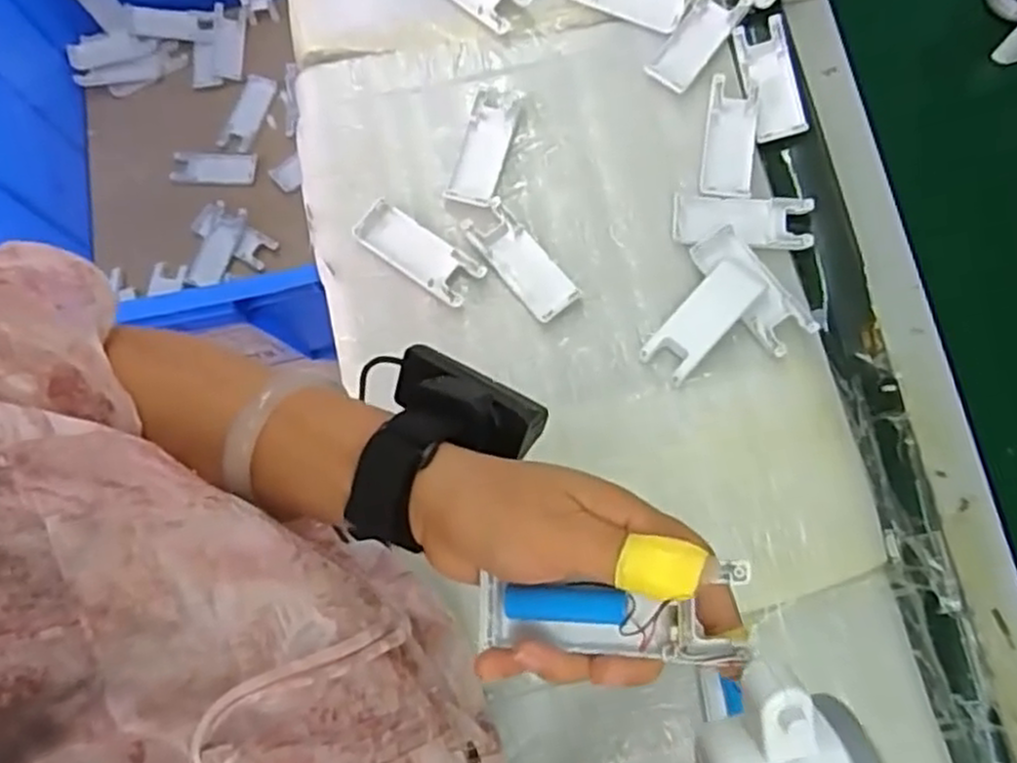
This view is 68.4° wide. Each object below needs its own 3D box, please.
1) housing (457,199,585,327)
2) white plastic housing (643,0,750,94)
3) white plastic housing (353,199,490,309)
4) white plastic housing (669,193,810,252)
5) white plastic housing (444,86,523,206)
[{"bbox_3d":[0.010,-0.094,0.589,0.040,0.011,0.104,-39,78,-6],"label":"housing"},{"bbox_3d":[0.156,-0.285,0.623,0.040,0.009,0.100,36,81,10],"label":"white plastic housing"},{"bbox_3d":[-0.071,-0.102,0.588,0.102,0.010,0.041,35,81,9],"label":"white plastic housing"},{"bbox_3d":[0.182,-0.124,0.584,0.104,0.013,0.041,5,77,3],"label":"white plastic housing"},{"bbox_3d":[-0.019,-0.191,0.609,0.040,0.006,0.103,12,78,5],"label":"white plastic housing"}]

